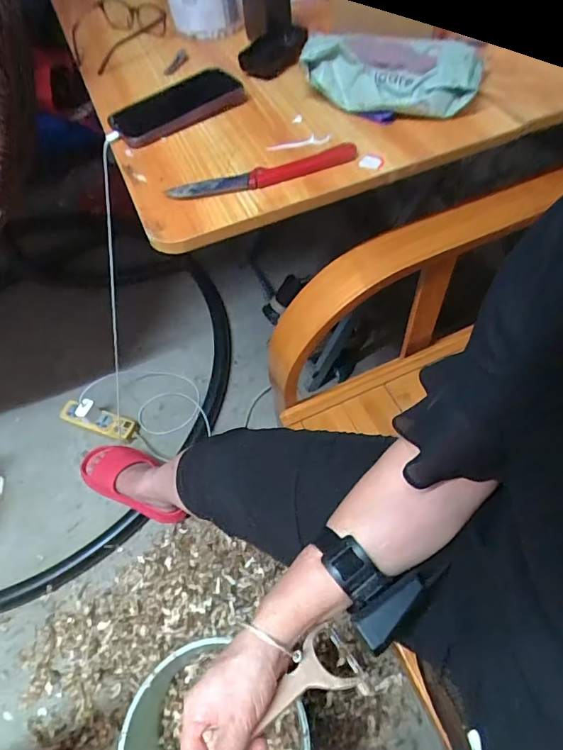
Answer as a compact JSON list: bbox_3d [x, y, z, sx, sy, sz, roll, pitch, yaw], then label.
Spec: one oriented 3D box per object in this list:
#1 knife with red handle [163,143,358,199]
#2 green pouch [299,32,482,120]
[{"bbox_3d":[-0.018,-0.208,0.472,0.199,0.015,0.028,-13,56,-4],"label":"knife with red handle"},{"bbox_3d":[0.120,-0.337,0.512,0.185,0.048,0.087,23,61,18],"label":"green pouch"}]

